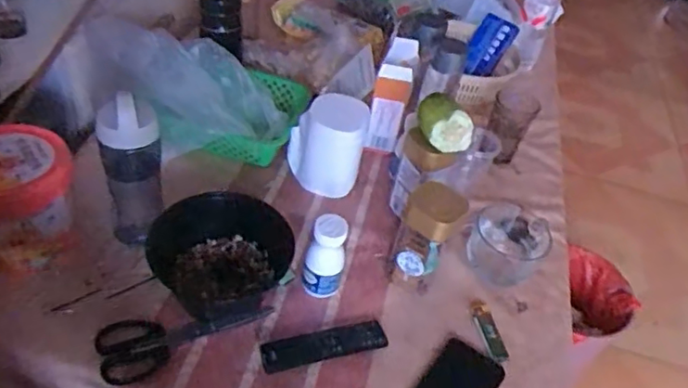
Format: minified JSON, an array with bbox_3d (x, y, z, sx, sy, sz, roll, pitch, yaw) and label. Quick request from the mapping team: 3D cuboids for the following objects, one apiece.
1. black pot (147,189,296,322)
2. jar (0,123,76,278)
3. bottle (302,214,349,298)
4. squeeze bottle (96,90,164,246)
[{"bbox_3d":[-0.154,0.066,0.757,0.158,0.073,0.144,6,43,-5],"label":"black pot"},{"bbox_3d":[-0.389,0.005,0.714,0.129,0.120,0.135,6,43,-5],"label":"jar"},{"bbox_3d":[-0.023,0.080,0.737,0.048,0.111,0.041,11,43,0],"label":"bottle"},{"bbox_3d":[-0.255,-0.029,0.718,0.068,0.185,0.065,-13,48,-23],"label":"squeeze bottle"}]

